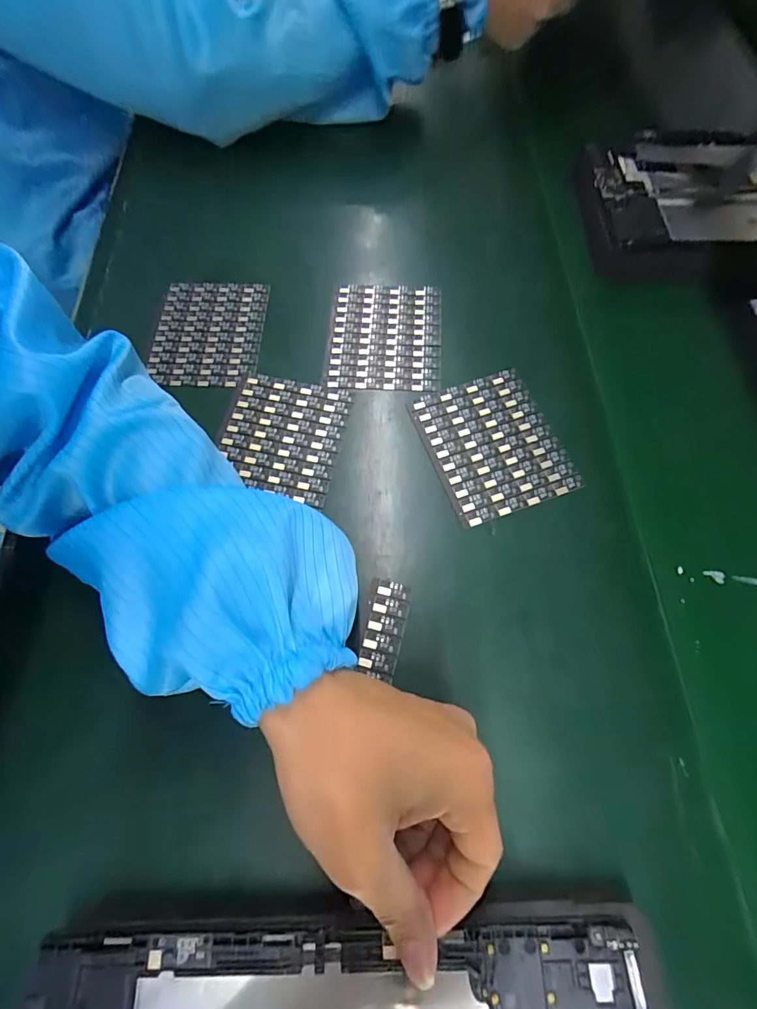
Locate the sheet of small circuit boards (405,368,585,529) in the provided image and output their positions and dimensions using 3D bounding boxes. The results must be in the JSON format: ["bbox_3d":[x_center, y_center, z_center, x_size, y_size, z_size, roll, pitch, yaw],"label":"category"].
[{"bbox_3d":[0.077,-0.042,0.301,0.084,0.004,0.100,-19,68,-8],"label":"sheet of small circuit boards"}]

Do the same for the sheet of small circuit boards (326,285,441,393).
[{"bbox_3d":[0.006,-0.128,0.342,0.082,0.008,0.101,3,67,2],"label":"sheet of small circuit boards"}]

